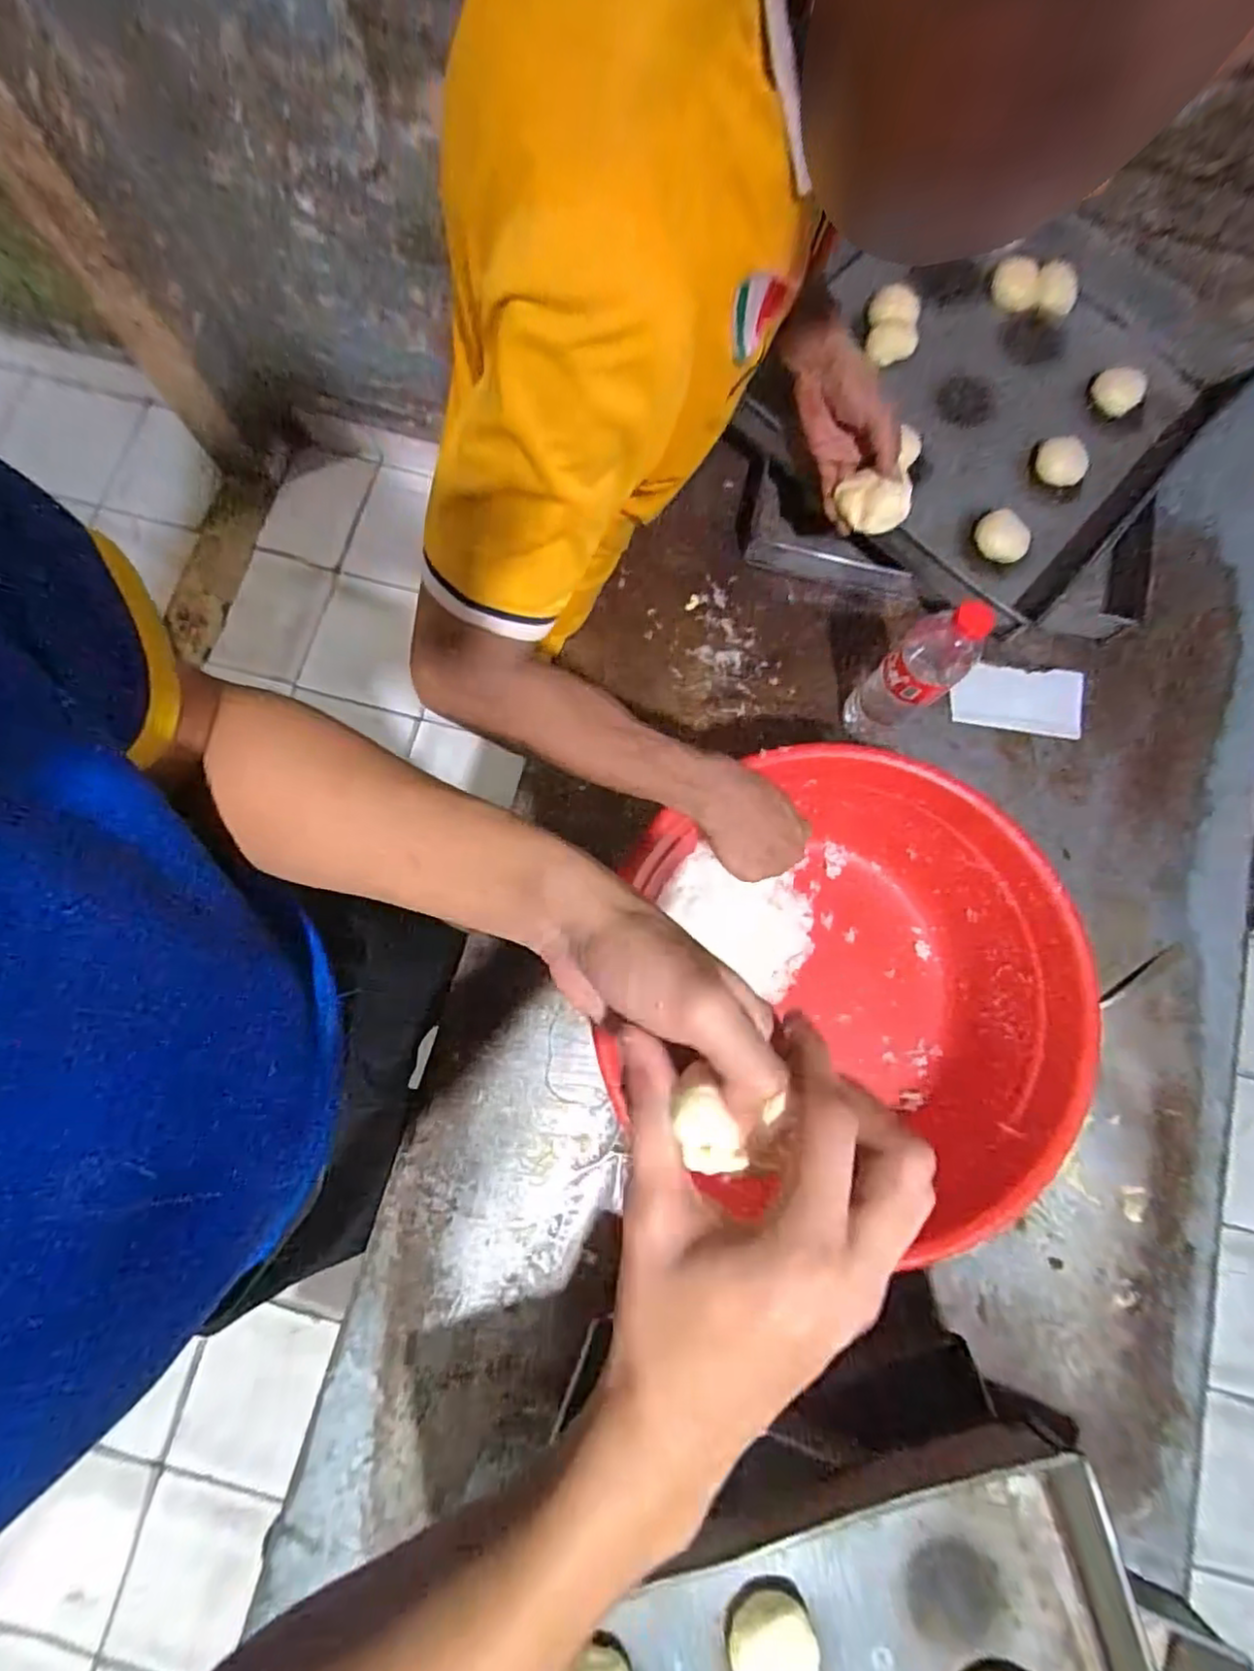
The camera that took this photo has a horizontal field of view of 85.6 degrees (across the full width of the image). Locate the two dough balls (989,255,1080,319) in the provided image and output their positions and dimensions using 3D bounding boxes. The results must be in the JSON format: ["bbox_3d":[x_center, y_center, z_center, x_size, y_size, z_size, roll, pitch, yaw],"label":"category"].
[{"bbox_3d":[0.483,-0.650,0.803,0.098,0.047,0.036,5,79,0],"label":"two dough balls"}]

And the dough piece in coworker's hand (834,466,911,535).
[{"bbox_3d":[0.237,-0.322,0.655,0.068,0.034,0.055,32,80,5],"label":"dough piece in coworker's hand"}]

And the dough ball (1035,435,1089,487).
[{"bbox_3d":[0.488,-0.417,0.764,0.058,0.043,0.037,42,81,7],"label":"dough ball"}]

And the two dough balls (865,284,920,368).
[{"bbox_3d":[0.311,-0.593,0.787,0.060,0.035,0.079,12,79,1],"label":"two dough balls"}]

